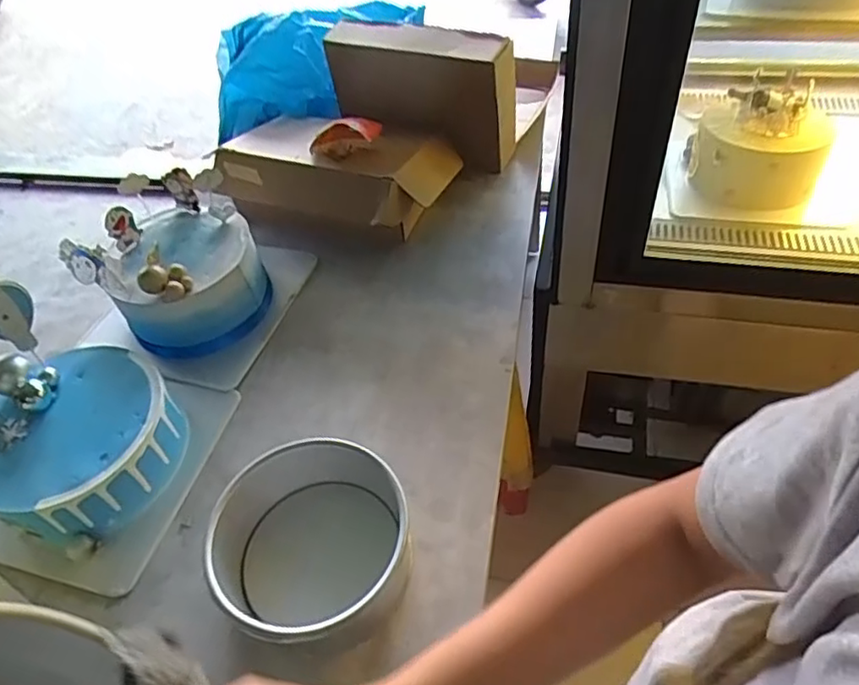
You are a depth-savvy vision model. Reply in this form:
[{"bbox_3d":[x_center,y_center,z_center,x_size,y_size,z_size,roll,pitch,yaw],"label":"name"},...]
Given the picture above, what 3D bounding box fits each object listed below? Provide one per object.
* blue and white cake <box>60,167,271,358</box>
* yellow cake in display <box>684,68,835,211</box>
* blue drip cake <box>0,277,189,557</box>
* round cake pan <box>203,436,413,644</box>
[{"bbox_3d":[-0.344,-0.104,0.851,0.209,0.144,0.193,-3,50,4],"label":"blue and white cake"},{"bbox_3d":[0.555,-0.337,1.061,0.207,0.144,0.220,13,53,17],"label":"yellow cake in display"},{"bbox_3d":[-0.421,0.077,0.692,0.229,0.174,0.208,17,54,20],"label":"blue drip cake"},{"bbox_3d":[-0.114,0.197,0.613,0.187,0.085,0.183,-3,50,4],"label":"round cake pan"}]

